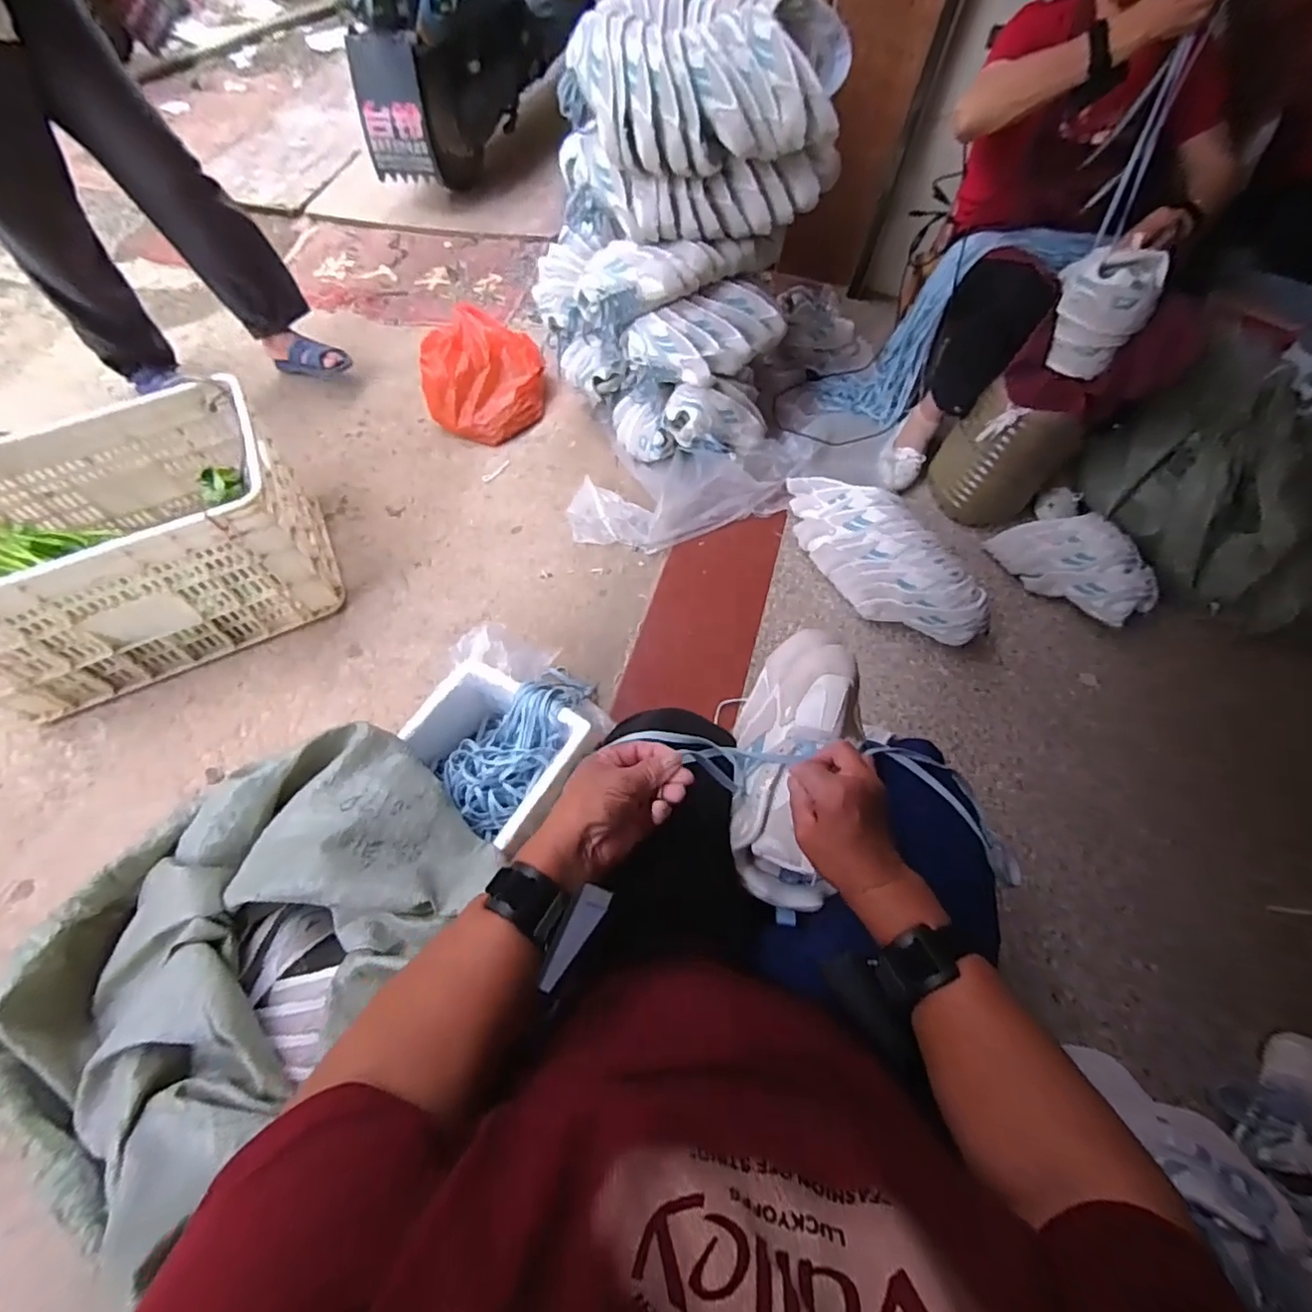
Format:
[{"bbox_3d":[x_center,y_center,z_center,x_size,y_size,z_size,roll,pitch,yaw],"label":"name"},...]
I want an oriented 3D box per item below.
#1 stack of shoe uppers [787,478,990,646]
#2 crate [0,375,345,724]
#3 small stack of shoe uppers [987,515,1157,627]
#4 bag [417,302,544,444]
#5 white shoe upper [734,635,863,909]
[{"bbox_3d":[0.411,-0.201,1.130,0.140,0.161,0.469,-24,65,-16],"label":"stack of shoe uppers"},{"bbox_3d":[-0.985,-0.212,1.110,0.608,0.297,0.416,-23,65,-15],"label":"crate"},{"bbox_3d":[0.832,-0.183,1.169,0.127,0.144,0.284,-30,67,-19],"label":"small stack of shoe uppers"},{"bbox_3d":[-0.428,-0.709,1.473,0.289,0.193,0.341,-11,63,-10],"label":"bag"},{"bbox_3d":[0.129,0.096,0.544,0.101,0.083,0.249,14,73,4],"label":"white shoe upper"}]

